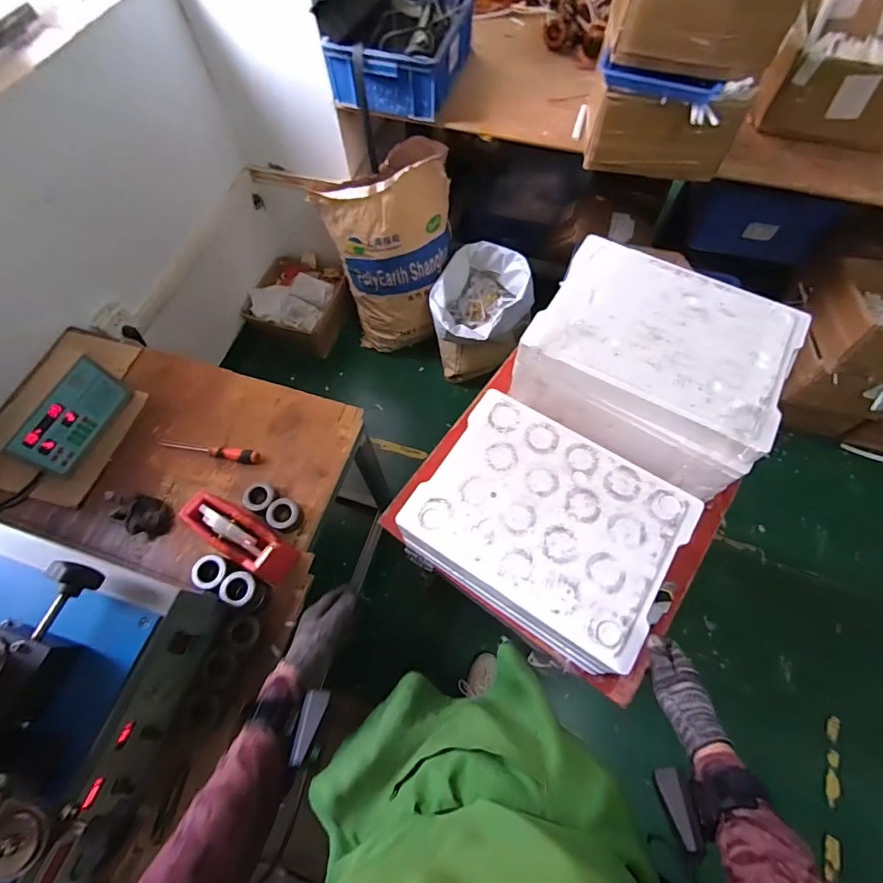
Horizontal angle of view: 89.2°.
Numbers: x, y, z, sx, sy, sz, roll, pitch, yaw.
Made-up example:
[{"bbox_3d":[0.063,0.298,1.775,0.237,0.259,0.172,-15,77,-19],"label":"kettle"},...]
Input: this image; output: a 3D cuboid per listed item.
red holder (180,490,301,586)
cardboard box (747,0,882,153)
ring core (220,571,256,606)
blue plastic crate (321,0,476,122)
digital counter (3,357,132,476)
[{"bbox_3d":[-0.369,0.170,0.814,0.200,0.092,0.080,29,70,14],"label":"red holder"},{"bbox_3d":[1.023,-0.935,1.141,0.347,0.158,0.329,27,69,13],"label":"cardboard box"},{"bbox_3d":[-0.352,0.252,0.770,0.059,0.028,0.056,13,67,7],"label":"ring core"},{"bbox_3d":[-0.094,-1.098,1.229,0.300,0.173,0.409,18,68,9],"label":"blue plastic crate"},{"bbox_3d":[-0.749,-0.048,0.915,0.035,0.138,0.225,17,67,9],"label":"digital counter"}]

